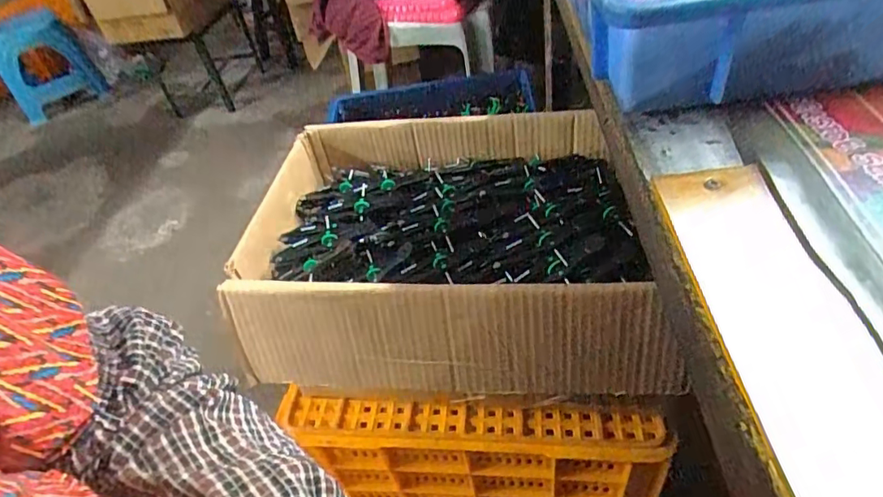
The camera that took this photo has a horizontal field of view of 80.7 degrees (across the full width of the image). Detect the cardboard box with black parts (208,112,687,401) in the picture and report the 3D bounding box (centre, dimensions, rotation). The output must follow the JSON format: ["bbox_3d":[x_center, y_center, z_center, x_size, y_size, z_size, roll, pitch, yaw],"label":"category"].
[{"bbox_3d":[-0.001,-0.030,0.608,0.427,0.117,0.401,-4,46,8],"label":"cardboard box with black parts"}]

